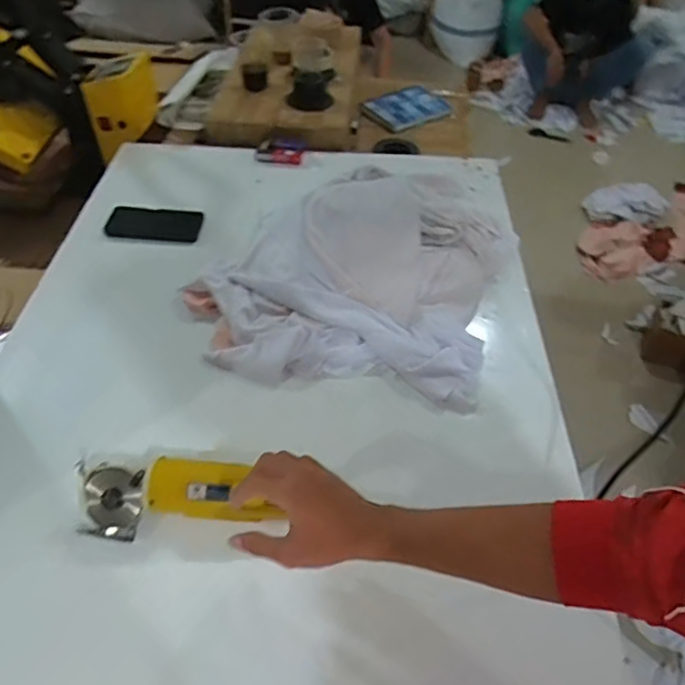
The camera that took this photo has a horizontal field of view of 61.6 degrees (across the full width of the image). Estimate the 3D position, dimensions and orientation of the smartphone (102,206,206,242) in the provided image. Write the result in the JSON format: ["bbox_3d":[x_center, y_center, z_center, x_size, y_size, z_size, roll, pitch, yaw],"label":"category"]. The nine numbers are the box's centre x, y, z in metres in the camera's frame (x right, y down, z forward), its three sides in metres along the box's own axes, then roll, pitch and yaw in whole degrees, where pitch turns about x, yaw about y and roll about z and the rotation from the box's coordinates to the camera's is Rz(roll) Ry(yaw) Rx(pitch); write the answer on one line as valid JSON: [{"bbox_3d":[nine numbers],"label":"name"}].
[{"bbox_3d":[-0.336,-0.213,1.029,0.162,0.009,0.089,2,47,0],"label":"smartphone"}]

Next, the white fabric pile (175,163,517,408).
[{"bbox_3d":[0.039,-0.164,0.934,0.452,0.109,0.564,17,49,13],"label":"white fabric pile"}]

